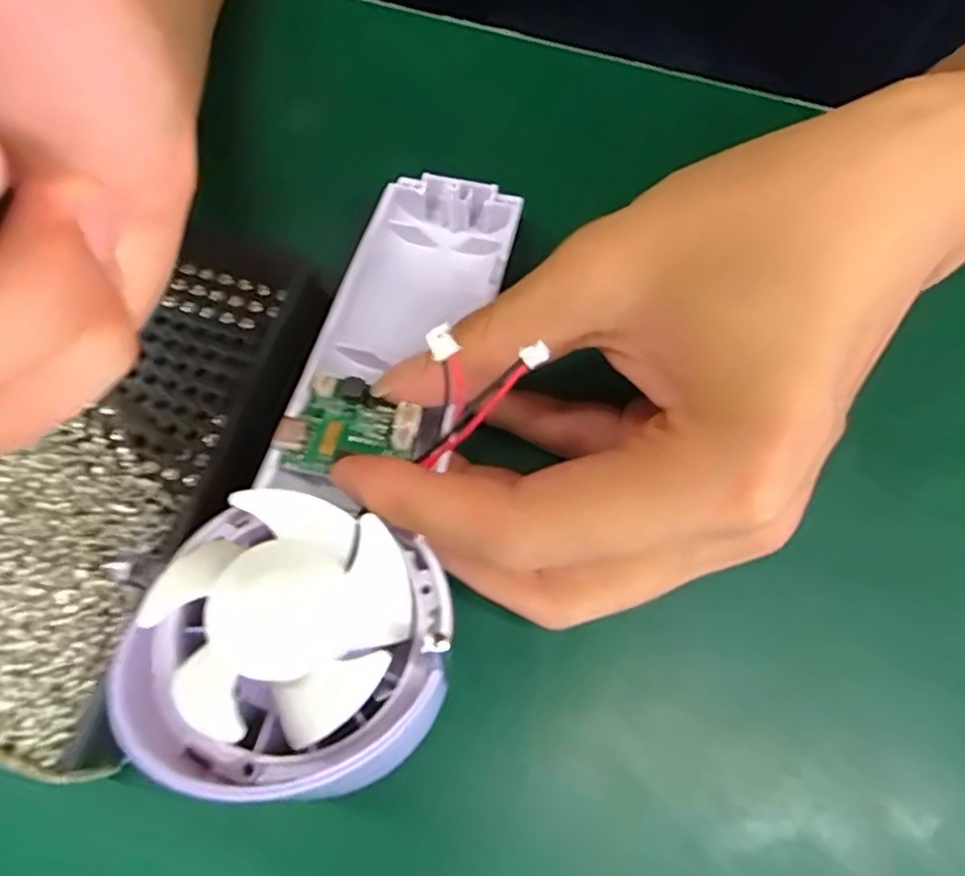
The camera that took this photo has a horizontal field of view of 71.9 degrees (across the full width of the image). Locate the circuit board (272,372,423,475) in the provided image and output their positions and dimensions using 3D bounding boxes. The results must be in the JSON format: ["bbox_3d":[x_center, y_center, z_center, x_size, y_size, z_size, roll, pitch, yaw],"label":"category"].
[{"bbox_3d":[-0.033,-0.002,0.165,0.032,0.006,0.026,12,68,4],"label":"circuit board"}]

